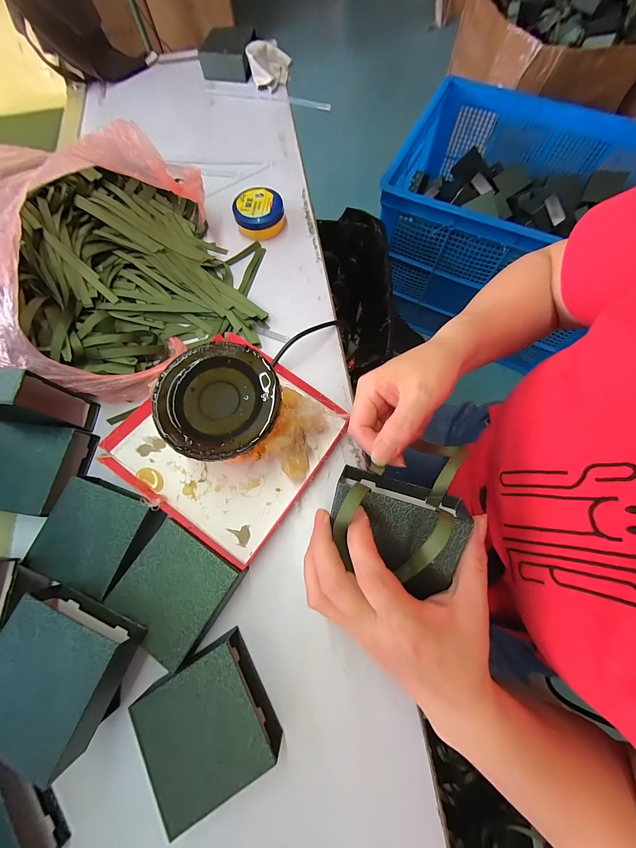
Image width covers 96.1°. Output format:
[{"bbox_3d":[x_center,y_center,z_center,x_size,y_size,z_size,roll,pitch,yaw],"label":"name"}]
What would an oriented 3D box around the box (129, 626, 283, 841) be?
[{"bbox_3d":[-0.092,0.250,0.242,0.090,0.037,0.096,-30,75,-10],"label":"box"}]

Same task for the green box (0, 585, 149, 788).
[{"bbox_3d":[-0.207,0.196,0.224,0.101,0.043,0.089,21,74,8],"label":"green box"}]

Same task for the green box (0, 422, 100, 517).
[{"bbox_3d":[-0.312,0.047,0.313,0.090,0.038,0.092,8,72,2],"label":"green box"}]

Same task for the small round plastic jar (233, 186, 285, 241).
[{"bbox_3d":[-0.086,-0.305,0.421,0.070,0.035,0.072,-1,72,2],"label":"small round plastic jar"}]

